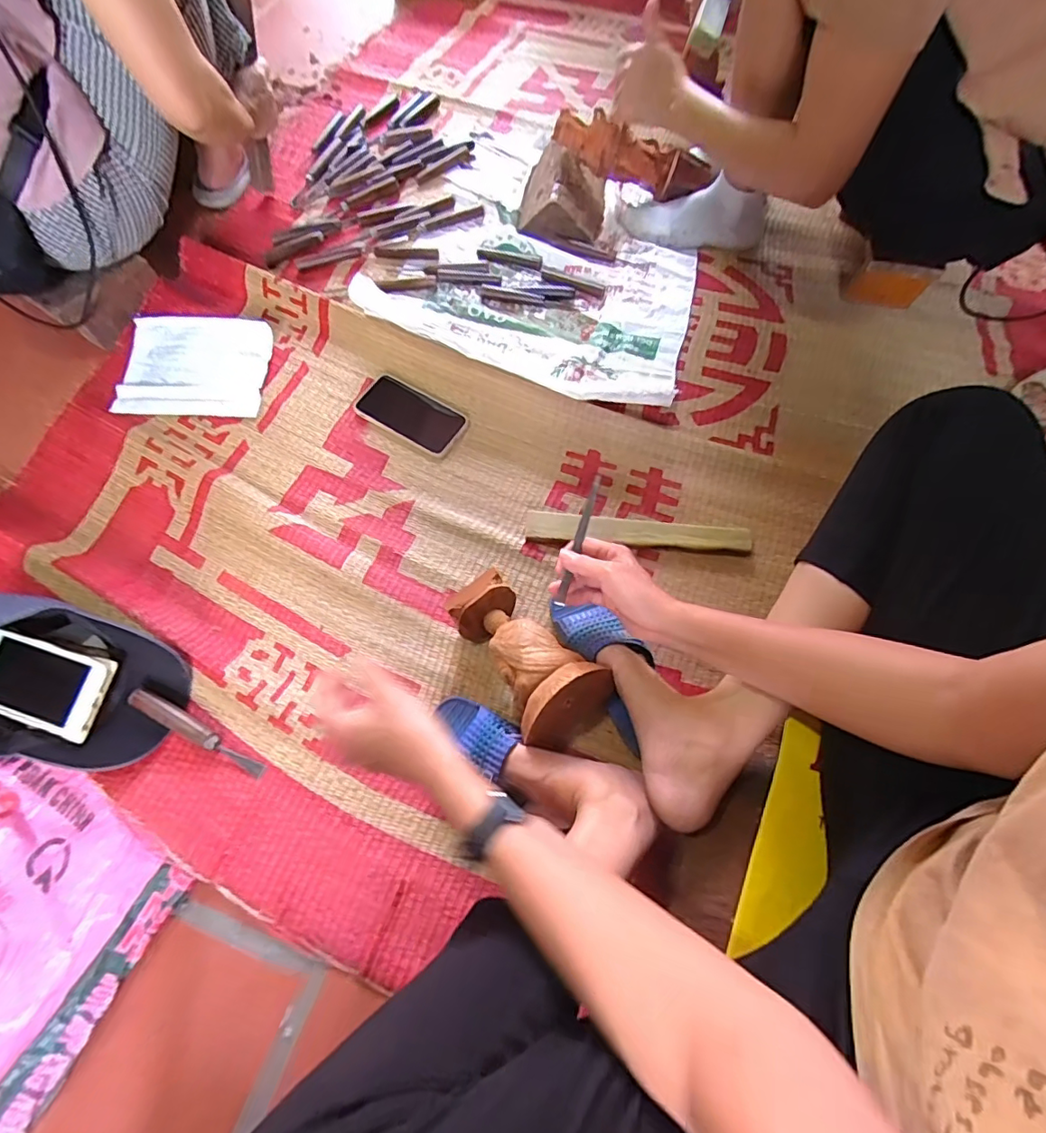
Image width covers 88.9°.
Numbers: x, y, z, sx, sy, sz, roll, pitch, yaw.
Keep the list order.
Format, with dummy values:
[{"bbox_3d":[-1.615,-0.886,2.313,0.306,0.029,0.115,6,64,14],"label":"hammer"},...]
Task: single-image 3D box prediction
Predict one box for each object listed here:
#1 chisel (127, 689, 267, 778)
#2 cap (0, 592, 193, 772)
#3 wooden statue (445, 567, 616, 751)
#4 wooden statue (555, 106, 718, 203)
[{"bbox_3d":[-0.362,0.184,0.593,0.171,0.022,0.022,25,69,9],"label":"chisel"},{"bbox_3d":[-0.516,0.125,0.583,0.264,0.081,0.173,4,67,1],"label":"cap"},{"bbox_3d":[-0.003,0.094,0.585,0.091,0.102,0.182,-37,66,-14],"label":"wooden statue"},{"bbox_3d":[0.185,-0.684,0.894,0.270,0.094,0.086,14,67,-10],"label":"wooden statue"}]

